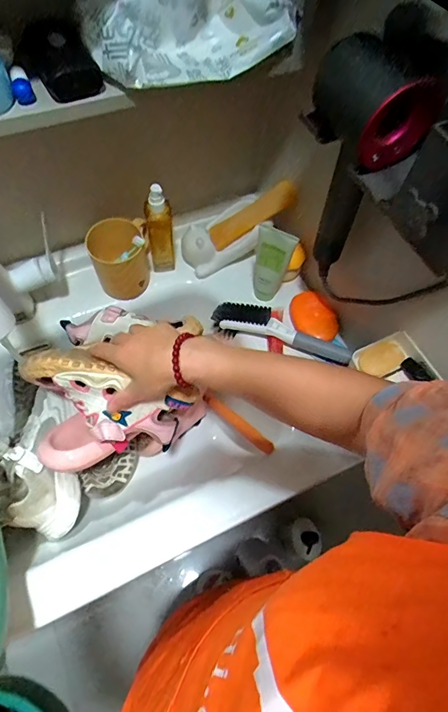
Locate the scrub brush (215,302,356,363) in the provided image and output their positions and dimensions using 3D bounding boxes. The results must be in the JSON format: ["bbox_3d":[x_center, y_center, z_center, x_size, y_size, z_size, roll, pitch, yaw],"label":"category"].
[{"bbox_3d":[0.090,-0.035,0.627,0.223,0.051,0.041,20,64,6],"label":"scrub brush"}]

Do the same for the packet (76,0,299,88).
[{"bbox_3d":[-0.037,-0.335,0.382,0.188,0.093,0.096,-23,67,-14],"label":"packet"}]

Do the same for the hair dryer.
[{"bbox_3d":[0.137,-0.192,0.440,0.093,0.234,0.089,1,64,-3],"label":"hair dryer"}]

